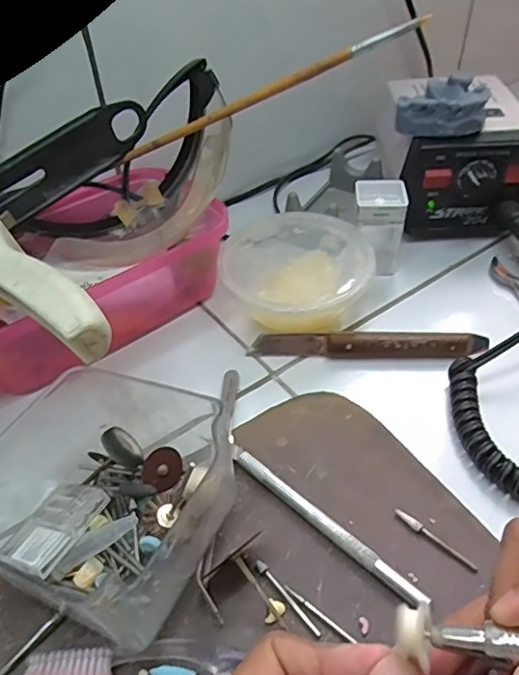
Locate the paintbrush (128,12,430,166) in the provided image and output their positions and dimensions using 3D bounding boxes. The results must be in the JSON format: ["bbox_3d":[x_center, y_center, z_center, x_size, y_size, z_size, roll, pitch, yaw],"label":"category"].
[{"bbox_3d":[0.001,-0.144,0.327,0.193,0.008,0.008,-17,42,19],"label":"paintbrush"}]

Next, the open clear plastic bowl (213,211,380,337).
[{"bbox_3d":[0.025,-0.040,0.383,0.100,0.041,0.121,-7,45,-3],"label":"open clear plastic bowl"}]

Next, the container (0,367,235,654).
[{"bbox_3d":[-0.072,0.074,0.261,0.102,0.055,0.102,15,48,18],"label":"container"}]

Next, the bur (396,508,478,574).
[{"bbox_3d":[0.085,0.097,0.266,0.044,0.004,0.005,32,55,31],"label":"bur"}]

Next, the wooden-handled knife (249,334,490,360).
[{"bbox_3d":[0.070,0.004,0.355,0.148,0.014,0.014,2,45,6],"label":"wooden-handled knife"}]

